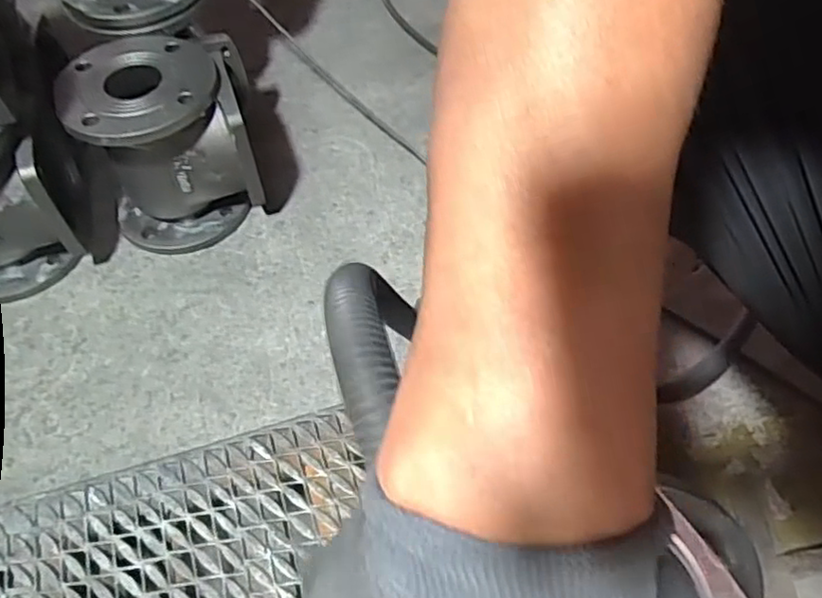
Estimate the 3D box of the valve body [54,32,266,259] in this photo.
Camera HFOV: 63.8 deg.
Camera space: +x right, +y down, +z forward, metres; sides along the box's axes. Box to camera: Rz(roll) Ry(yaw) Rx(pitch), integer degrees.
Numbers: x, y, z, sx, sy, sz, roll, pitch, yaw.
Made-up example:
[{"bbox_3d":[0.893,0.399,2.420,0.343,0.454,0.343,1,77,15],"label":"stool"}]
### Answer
[{"bbox_3d":[-0.298,-0.201,0.836,0.199,0.219,0.183,-17,56,-11],"label":"valve body"}]

